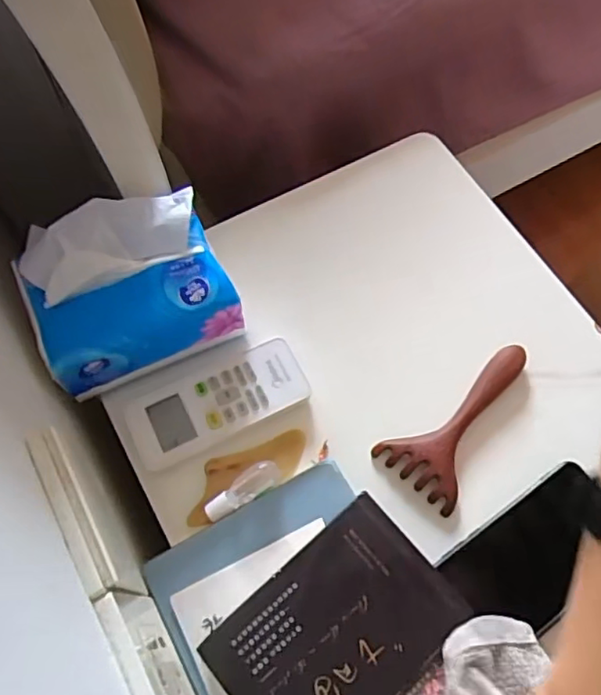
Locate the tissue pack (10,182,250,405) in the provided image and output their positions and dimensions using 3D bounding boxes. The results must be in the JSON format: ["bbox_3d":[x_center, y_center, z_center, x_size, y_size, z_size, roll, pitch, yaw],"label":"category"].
[{"bbox_3d":[-0.121,-0.043,0.423,0.131,0.087,0.104,-23,68,-11],"label":"tissue pack"}]

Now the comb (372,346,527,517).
[{"bbox_3d":[0.120,0.049,0.443,0.064,0.017,0.133,38,70,15],"label":"comb"}]

